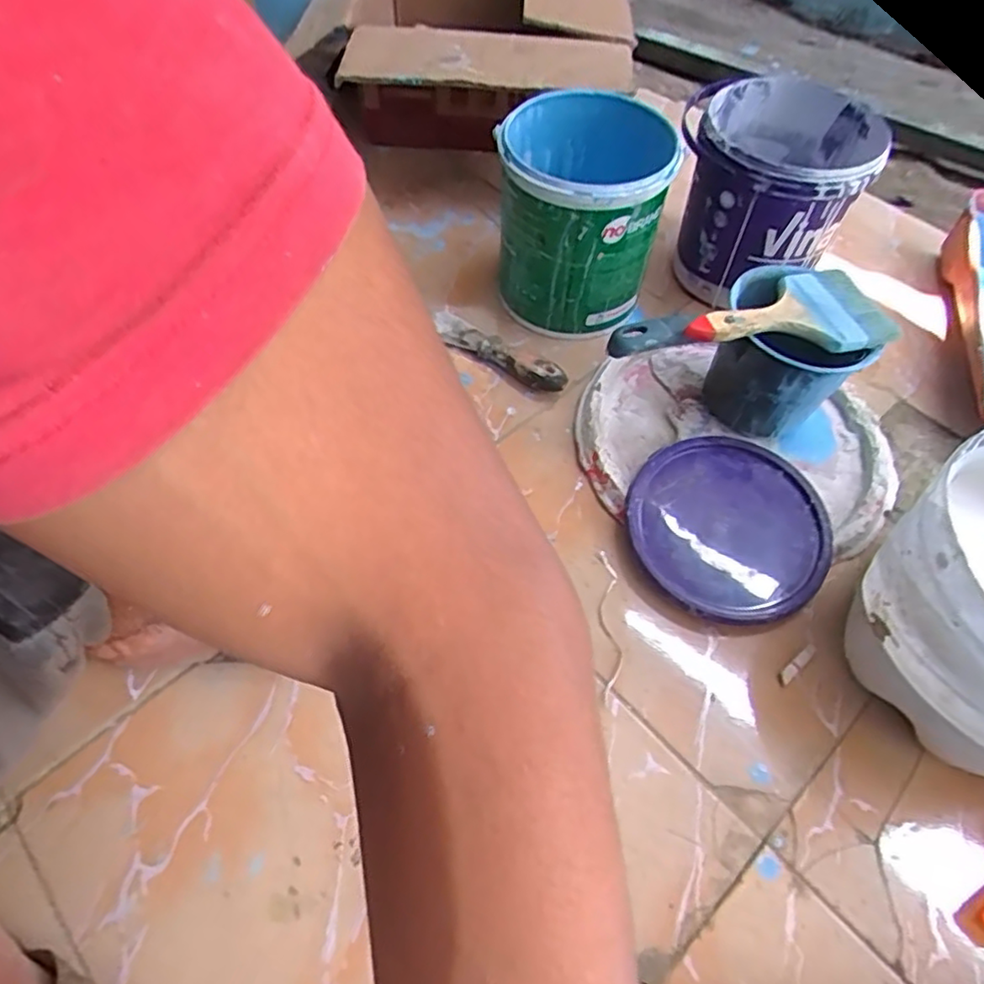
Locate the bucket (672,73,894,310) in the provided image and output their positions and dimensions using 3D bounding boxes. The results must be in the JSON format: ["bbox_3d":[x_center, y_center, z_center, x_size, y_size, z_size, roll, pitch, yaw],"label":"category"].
[{"bbox_3d":[0.303,-0.333,0.728,0.193,0.171,0.198,1,58,-1],"label":"bucket"}]

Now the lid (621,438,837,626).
[{"bbox_3d":[0.216,0.028,0.585,0.177,0.025,0.164,-1,60,1],"label":"lid"}]

